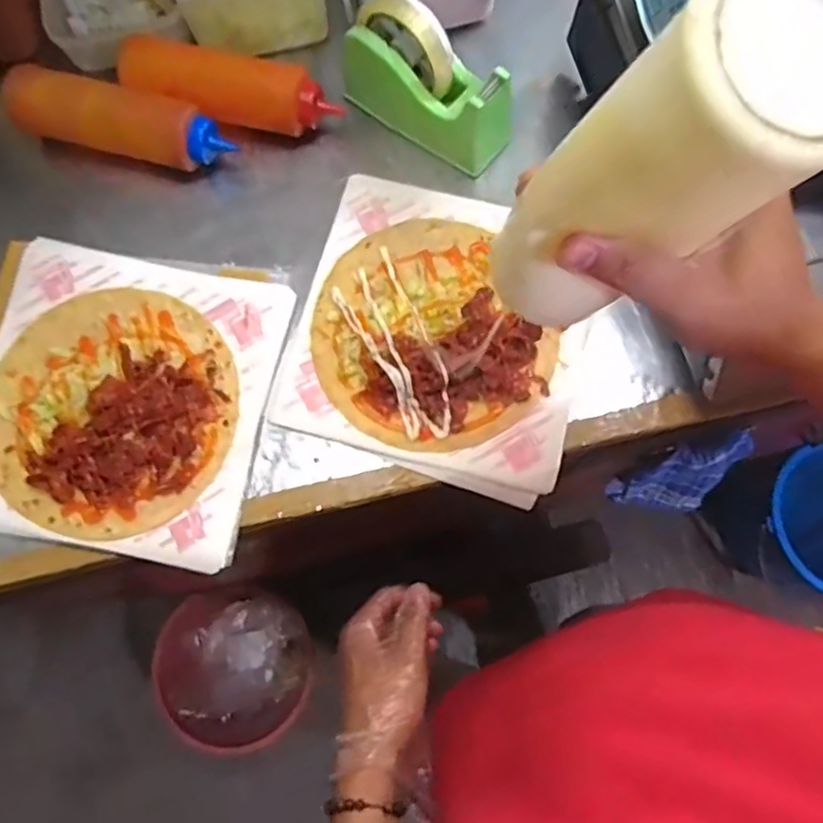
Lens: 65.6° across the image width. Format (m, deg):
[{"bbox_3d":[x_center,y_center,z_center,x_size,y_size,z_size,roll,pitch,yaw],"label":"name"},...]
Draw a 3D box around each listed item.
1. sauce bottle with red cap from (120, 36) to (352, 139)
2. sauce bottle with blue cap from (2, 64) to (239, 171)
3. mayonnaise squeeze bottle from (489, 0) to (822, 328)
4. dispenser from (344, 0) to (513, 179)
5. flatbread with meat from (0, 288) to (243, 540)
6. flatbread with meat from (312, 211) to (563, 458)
[{"bbox_3d":[-0.169,-0.300,0.603,0.192,0.060,0.055,11,76,3],"label":"sauce bottle with red cap"},{"bbox_3d":[-0.266,-0.265,0.593,0.204,0.064,0.054,12,76,4],"label":"sauce bottle with blue cap"},{"bbox_3d":[0.087,-0.084,0.264,0.065,0.170,0.058,5,75,-14],"label":"mayonnaise squeeze bottle"},{"bbox_3d":[0.014,-0.300,0.574,0.163,0.107,0.067,32,78,8],"label":"dispenser"},{"bbox_3d":[-0.258,-0.009,0.536,0.225,0.026,0.203,32,78,8],"label":"flatbread with meat"},{"bbox_3d":[0.012,-0.069,0.552,0.187,0.022,0.206,-32,77,-8],"label":"flatbread with meat"}]

